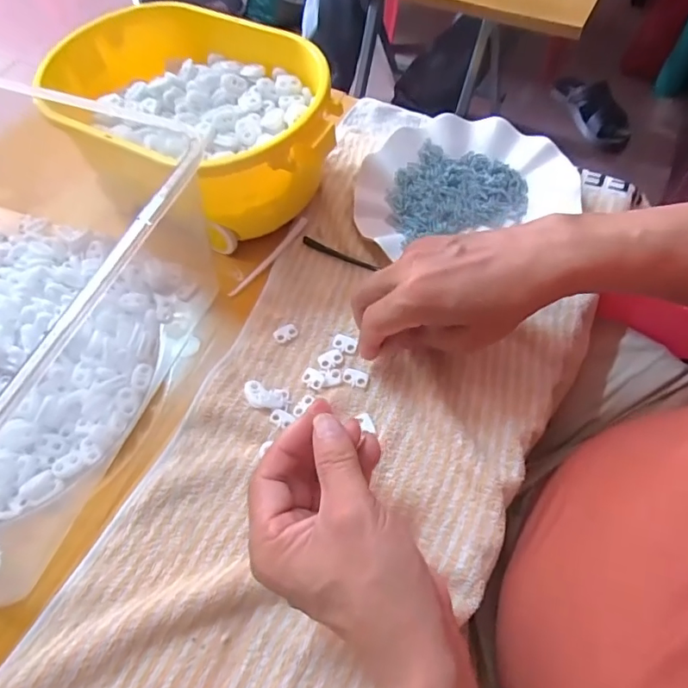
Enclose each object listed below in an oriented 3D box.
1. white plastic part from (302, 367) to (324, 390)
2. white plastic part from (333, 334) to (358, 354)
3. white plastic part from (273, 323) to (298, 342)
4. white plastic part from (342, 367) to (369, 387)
[{"bbox_3d":[-0.022,0.025,0.365,0.018,0.004,0.013,34,68,19],"label":"white plastic part"},{"bbox_3d":[0.001,0.000,0.379,0.019,0.004,0.012,18,64,13],"label":"white plastic part"},{"bbox_3d":[-0.046,-0.009,0.386,0.019,0.004,0.013,-27,63,-11],"label":"white plastic part"},{"bbox_3d":[0.008,0.024,0.364,0.019,0.004,0.013,19,64,13],"label":"white plastic part"}]

